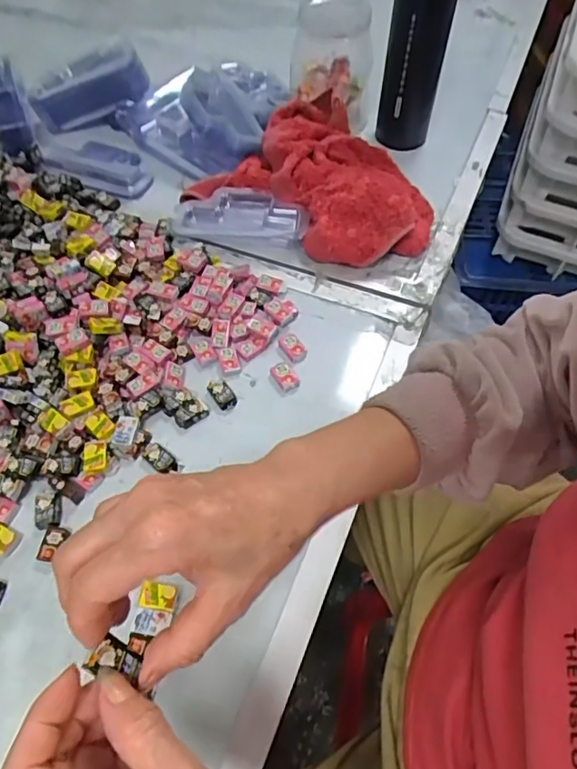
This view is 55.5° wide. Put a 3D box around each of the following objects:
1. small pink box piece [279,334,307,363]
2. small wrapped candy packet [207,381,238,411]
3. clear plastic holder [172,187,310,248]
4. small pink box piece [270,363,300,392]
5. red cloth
[{"bbox_3d":[0.004,-0.035,0.506,0.018,0.007,0.028,-30,61,-19],"label":"small pink box piece"},{"bbox_3d":[-0.059,0.008,0.482,0.018,0.005,0.032,-29,61,-18],"label":"small wrapped candy packet"},{"bbox_3d":[-0.049,-0.182,0.581,0.142,0.027,0.070,10,57,6],"label":"clear plastic holder"},{"bbox_3d":[-0.003,-0.008,0.490,0.018,0.008,0.030,-32,62,-20],"label":"small pink box piece"},{"bbox_3d":[0.044,-0.224,0.595,0.245,0.057,0.184,28,60,17],"label":"red cloth"}]

